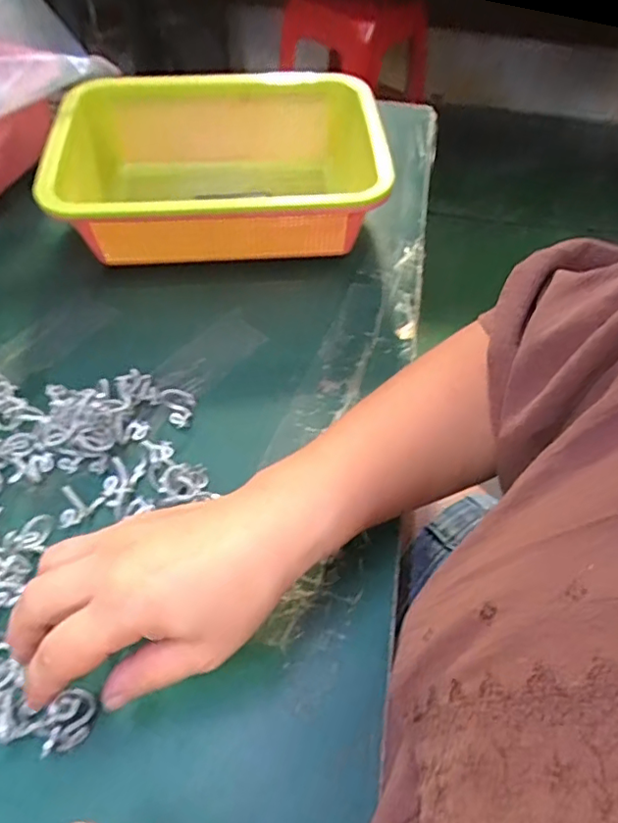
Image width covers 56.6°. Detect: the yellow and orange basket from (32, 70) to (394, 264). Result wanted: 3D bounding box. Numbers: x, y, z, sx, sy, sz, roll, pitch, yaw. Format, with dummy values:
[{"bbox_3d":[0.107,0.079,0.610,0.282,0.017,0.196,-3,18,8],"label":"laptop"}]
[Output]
[{"bbox_3d":[-0.076,-0.204,0.489,0.249,0.098,0.179,-1,54,-2],"label":"yellow and orange basket"}]

